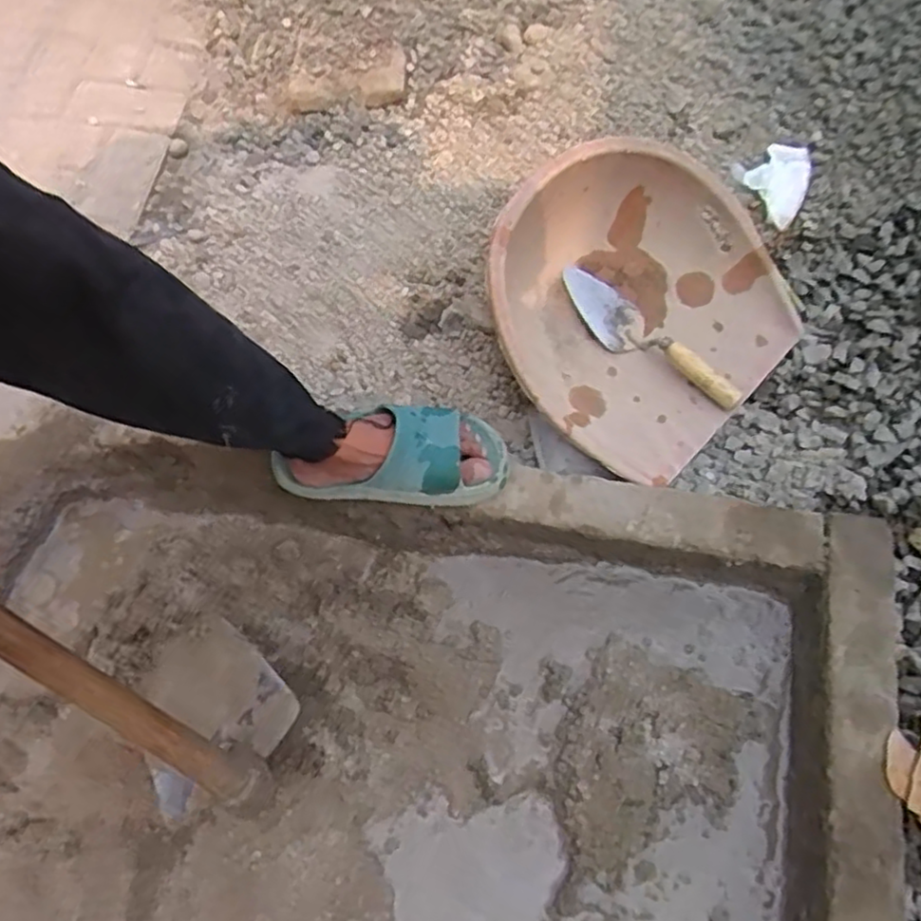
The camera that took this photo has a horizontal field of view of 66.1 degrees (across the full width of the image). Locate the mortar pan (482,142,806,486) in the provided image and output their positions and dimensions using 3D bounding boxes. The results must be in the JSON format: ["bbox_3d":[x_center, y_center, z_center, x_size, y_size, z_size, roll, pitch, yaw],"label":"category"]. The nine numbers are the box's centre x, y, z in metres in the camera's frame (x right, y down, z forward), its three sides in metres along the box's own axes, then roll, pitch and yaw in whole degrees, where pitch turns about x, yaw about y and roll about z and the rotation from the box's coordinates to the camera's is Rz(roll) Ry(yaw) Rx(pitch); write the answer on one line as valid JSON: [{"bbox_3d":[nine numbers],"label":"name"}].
[{"bbox_3d":[0.249,-0.236,0.971,0.382,0.176,0.443,41,75,17],"label":"mortar pan"}]

